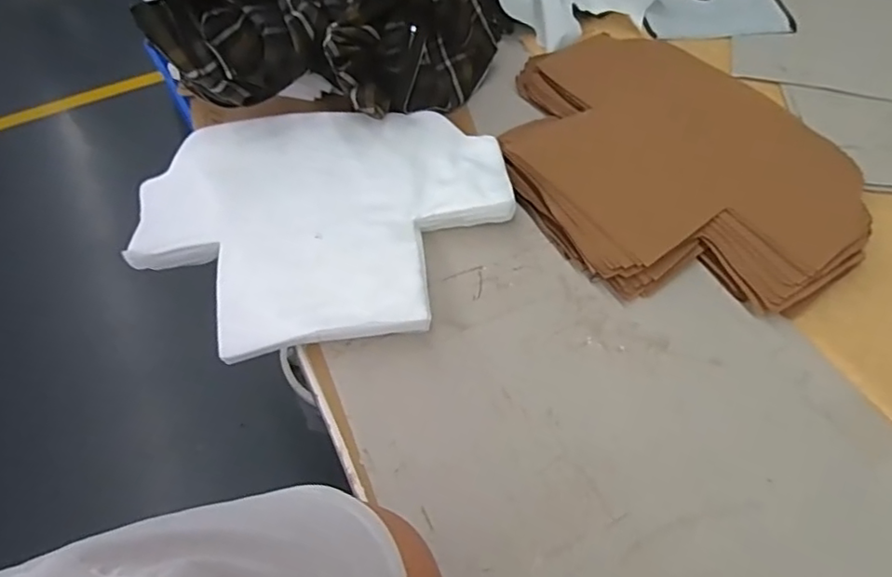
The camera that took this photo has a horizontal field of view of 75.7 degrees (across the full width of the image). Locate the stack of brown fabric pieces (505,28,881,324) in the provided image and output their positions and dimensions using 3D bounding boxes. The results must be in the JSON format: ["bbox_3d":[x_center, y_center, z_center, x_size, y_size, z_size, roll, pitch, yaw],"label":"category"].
[{"bbox_3d":[0.259,-0.151,0.689,0.346,0.034,0.435,-31,63,-16],"label":"stack of brown fabric pieces"}]

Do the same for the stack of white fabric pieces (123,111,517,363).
[{"bbox_3d":[-0.133,-0.071,0.630,0.402,0.044,0.294,-7,59,-3],"label":"stack of white fabric pieces"}]

